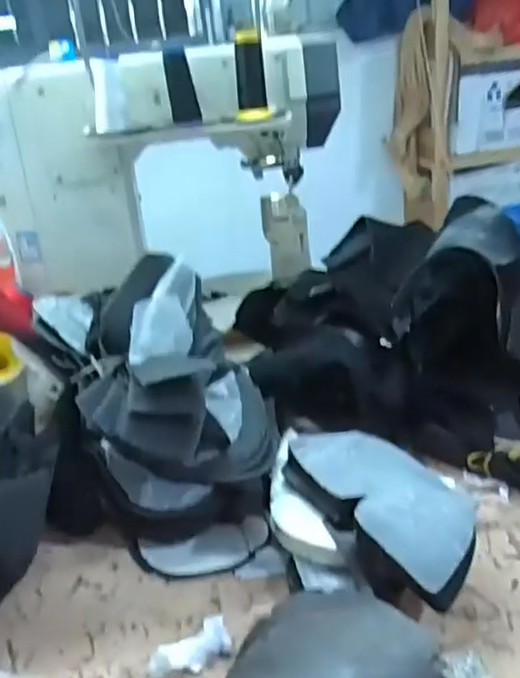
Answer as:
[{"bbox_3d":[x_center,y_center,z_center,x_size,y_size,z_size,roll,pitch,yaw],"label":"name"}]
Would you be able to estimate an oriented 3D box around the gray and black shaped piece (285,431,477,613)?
[{"bbox_3d":[0.114,0.148,0.577,0.112,0.042,0.209,-17,26,-22],"label":"gray and black shaped piece"}]

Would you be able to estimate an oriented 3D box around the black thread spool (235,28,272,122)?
[{"bbox_3d":[-0.014,-0.371,0.885,0.052,0.111,0.057,-9,24,-4],"label":"black thread spool"}]

